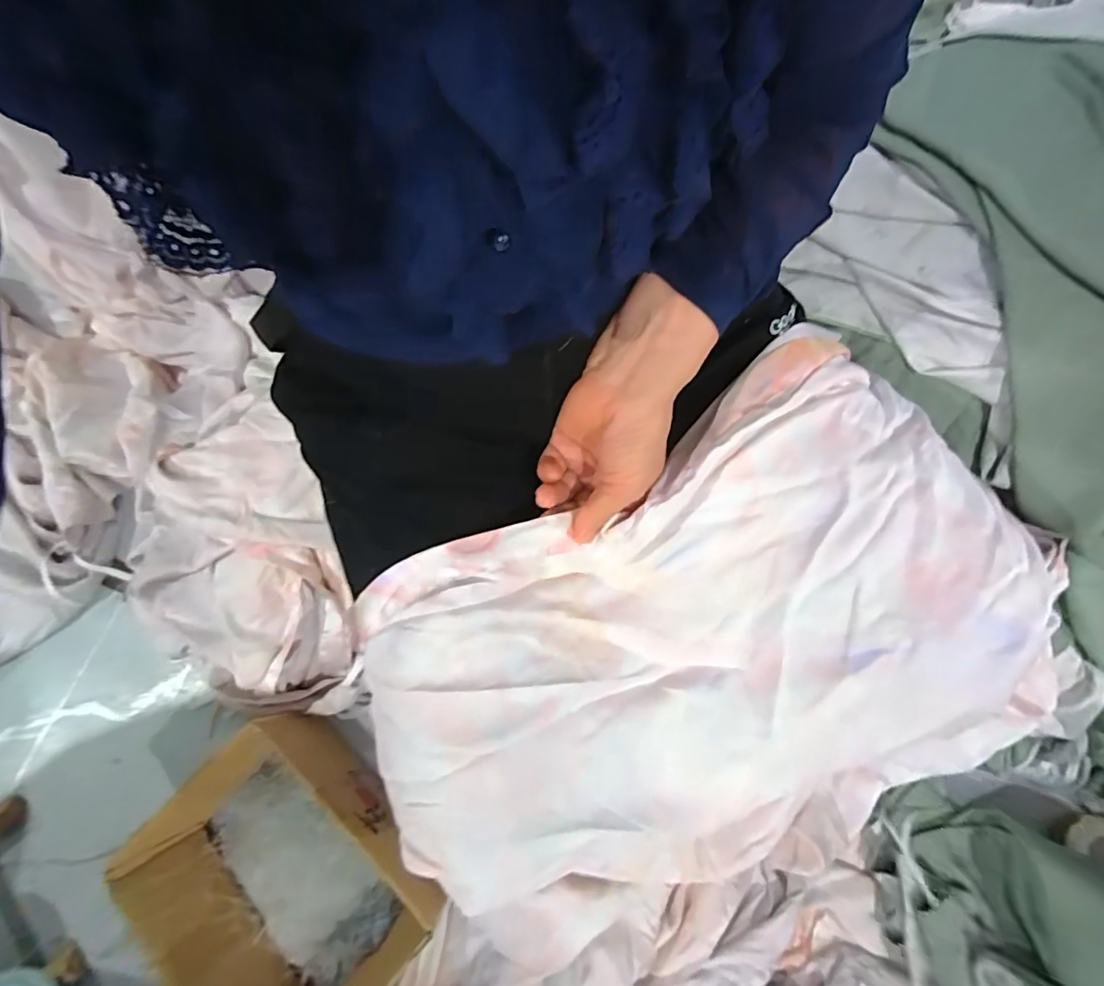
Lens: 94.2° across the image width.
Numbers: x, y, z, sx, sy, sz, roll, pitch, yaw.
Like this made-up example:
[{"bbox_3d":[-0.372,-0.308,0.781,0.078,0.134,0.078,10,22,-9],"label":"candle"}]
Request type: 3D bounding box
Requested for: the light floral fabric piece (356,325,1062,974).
[{"bbox_3d":[0.099,0.112,0.358,0.434,0.117,0.293,-30,76,-8],"label":"light floral fabric piece"}]

